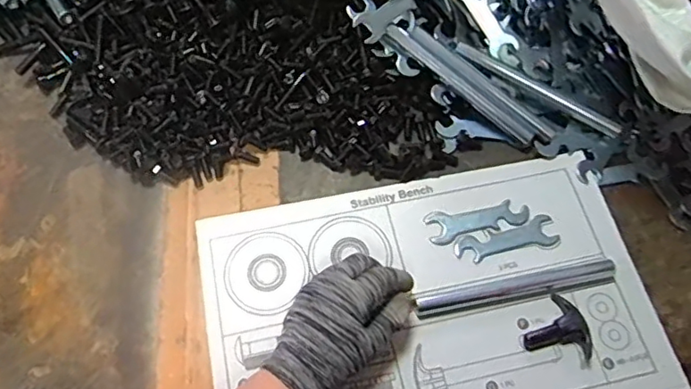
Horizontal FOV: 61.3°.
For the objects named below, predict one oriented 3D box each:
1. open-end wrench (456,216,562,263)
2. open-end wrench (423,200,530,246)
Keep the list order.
[{"bbox_3d":[0.144,0.042,0.520,0.094,0.004,0.029,-14,65,-7],"label":"open-end wrench"},{"bbox_3d":[0.120,0.022,0.527,0.093,0.004,0.030,-13,65,-7],"label":"open-end wrench"}]

